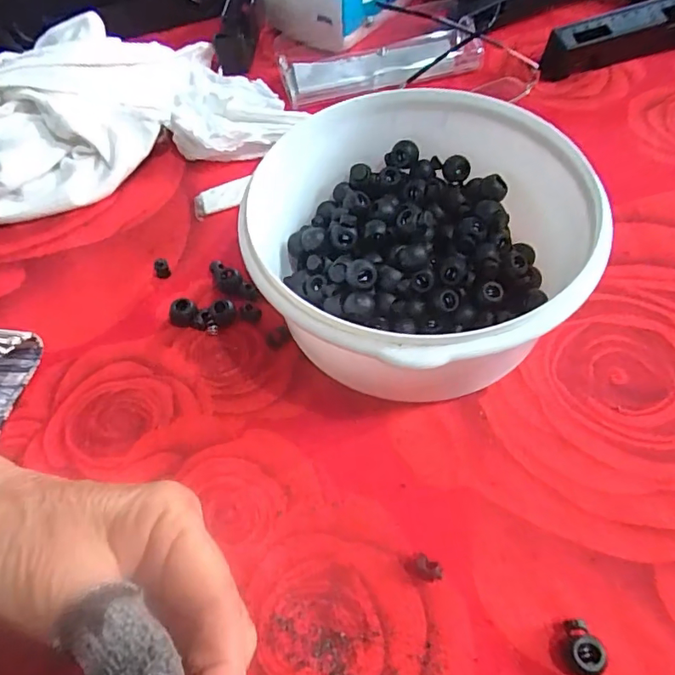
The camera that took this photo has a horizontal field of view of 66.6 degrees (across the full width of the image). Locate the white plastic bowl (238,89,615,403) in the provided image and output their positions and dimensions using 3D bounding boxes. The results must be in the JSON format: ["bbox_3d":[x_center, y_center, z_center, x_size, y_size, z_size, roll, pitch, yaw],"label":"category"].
[{"bbox_3d":[0.038,-0.043,0.264,0.158,0.076,0.156,-2,57,3],"label":"white plastic bowl"}]

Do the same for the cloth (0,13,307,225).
[{"bbox_3d":[-0.192,-0.156,0.365,0.297,0.060,0.132,-18,58,-7],"label":"cloth"}]

